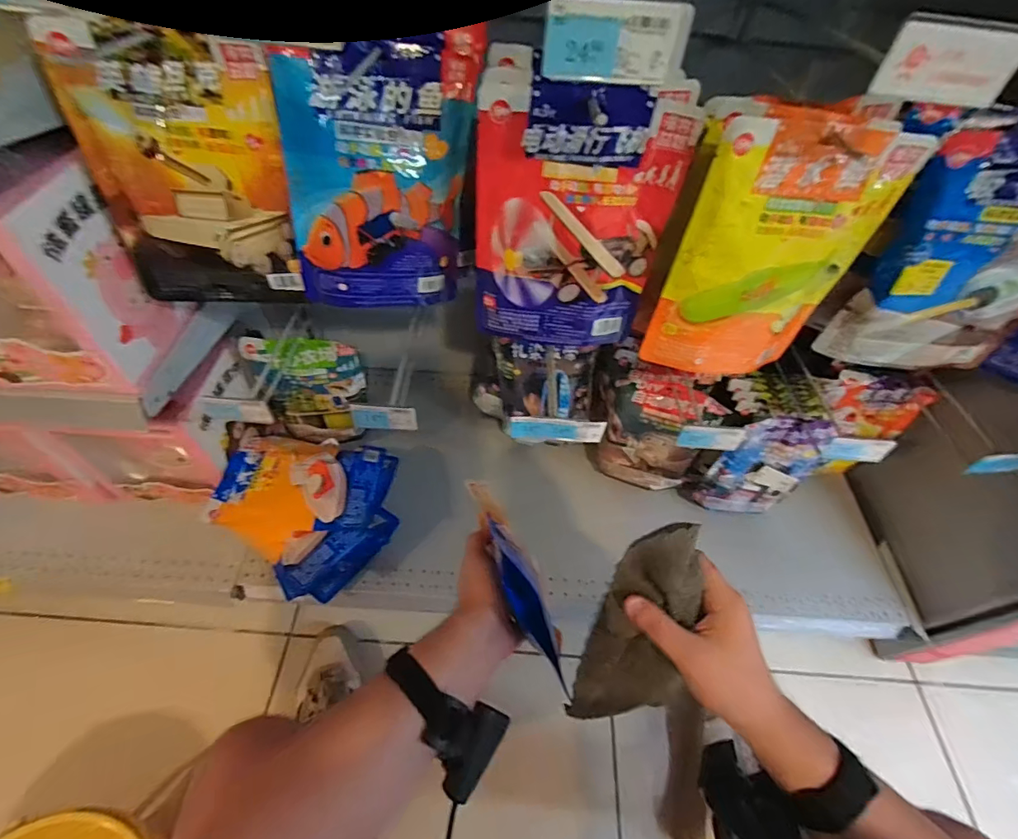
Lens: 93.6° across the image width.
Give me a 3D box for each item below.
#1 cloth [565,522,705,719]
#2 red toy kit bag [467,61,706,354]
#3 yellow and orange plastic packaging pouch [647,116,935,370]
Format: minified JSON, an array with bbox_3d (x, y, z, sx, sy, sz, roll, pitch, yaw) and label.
[{"bbox_3d":[0.116,0.179,0.393,0.091,0.206,0.036,9,26,2],"label":"cloth"},{"bbox_3d":[0.064,-0.194,0.495,0.193,0.265,0.034,3,46,1],"label":"red toy kit bag"},{"bbox_3d":[0.262,-0.156,0.493,0.186,0.263,0.027,0,47,-6],"label":"yellow and orange plastic packaging pouch"}]

